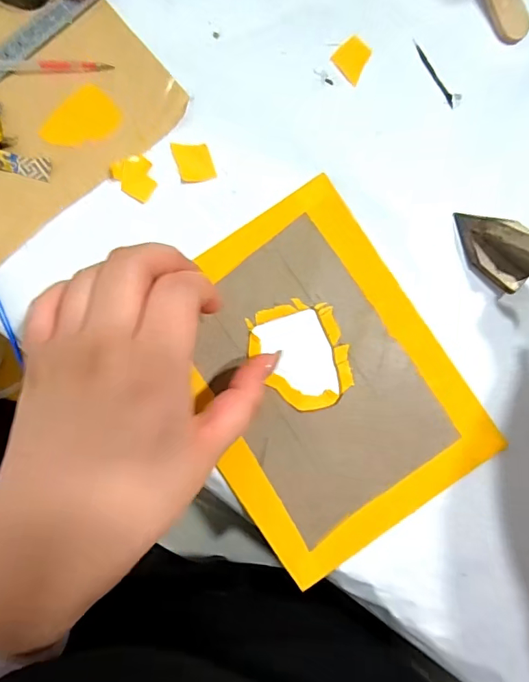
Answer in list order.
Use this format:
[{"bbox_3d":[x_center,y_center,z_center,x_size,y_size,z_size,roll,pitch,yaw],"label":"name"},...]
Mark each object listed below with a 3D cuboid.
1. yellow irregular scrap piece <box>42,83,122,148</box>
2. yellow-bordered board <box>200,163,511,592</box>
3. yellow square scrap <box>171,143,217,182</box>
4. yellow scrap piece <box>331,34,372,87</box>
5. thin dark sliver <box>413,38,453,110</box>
[{"bbox_3d":[-0.106,-0.127,0.280,0.031,0.004,0.043,41,87,-1],"label":"yellow irregular scrap piece"},{"bbox_3d":[0.030,0.023,0.282,0.145,0.007,0.193,-34,90,-3],"label":"yellow-bordered board"},{"bbox_3d":[-0.041,-0.106,0.281,0.020,0.004,0.024,-17,89,-3],"label":"yellow square scrap"},{"bbox_3d":[0.054,-0.171,0.290,0.022,0.004,0.024,40,87,-1],"label":"yellow scrap piece"},{"bbox_3d":[0.103,-0.163,0.292,0.004,0.004,0.046,-31,90,-3],"label":"thin dark sliver"}]

